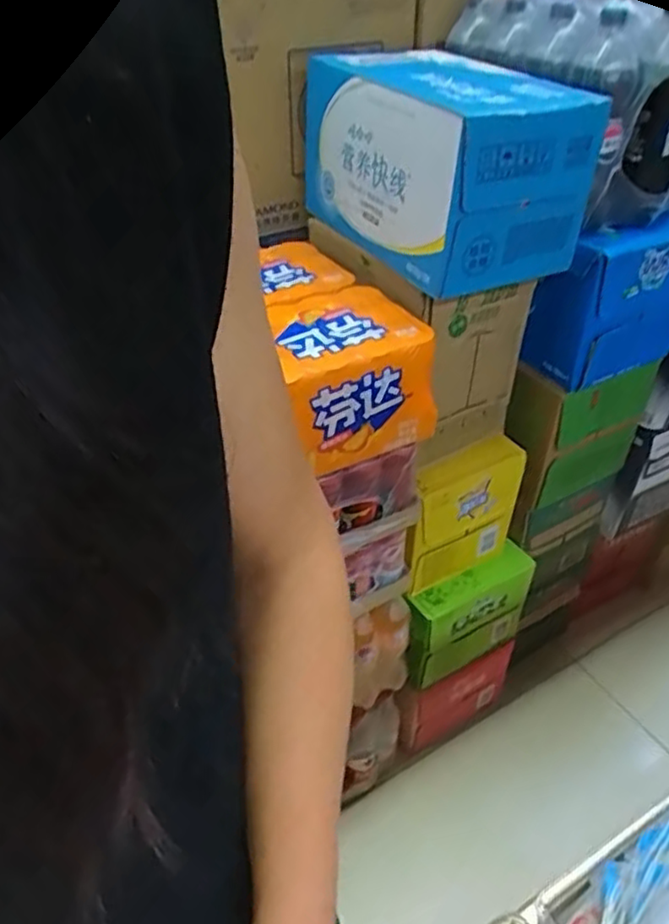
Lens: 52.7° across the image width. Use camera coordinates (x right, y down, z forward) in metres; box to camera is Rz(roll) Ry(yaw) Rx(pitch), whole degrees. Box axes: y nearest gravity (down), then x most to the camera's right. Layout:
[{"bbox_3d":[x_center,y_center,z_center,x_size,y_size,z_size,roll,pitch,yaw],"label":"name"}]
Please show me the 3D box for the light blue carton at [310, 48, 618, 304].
[{"bbox_3d":[0.144,-0.390,0.894,0.212,0.208,0.353,-20,44,-23],"label":"light blue carton"}]

